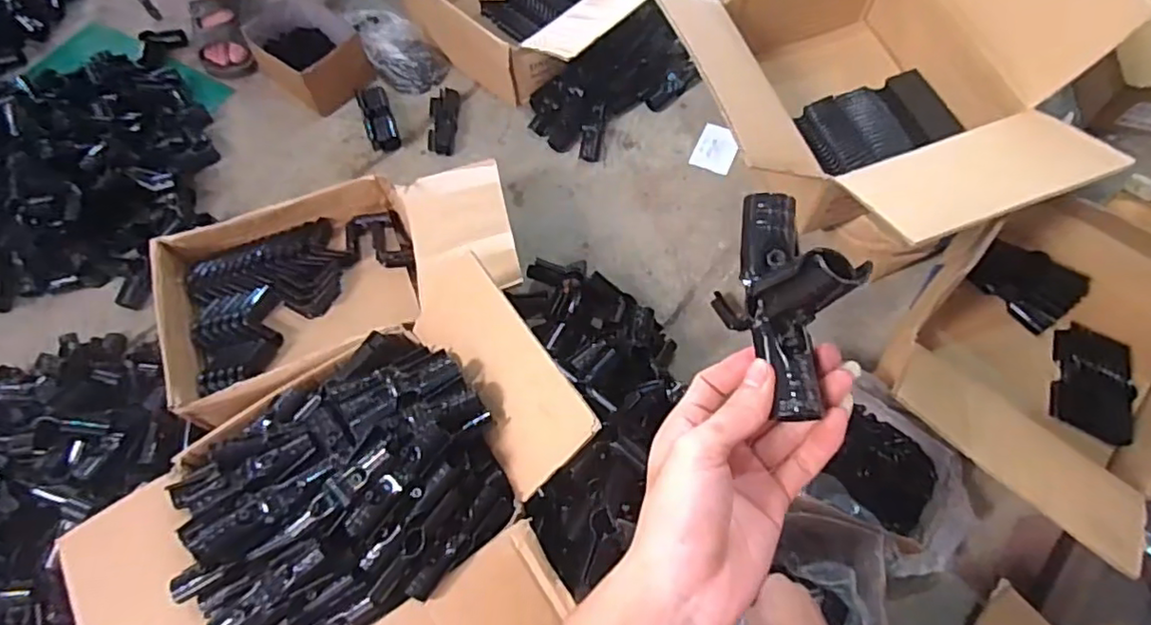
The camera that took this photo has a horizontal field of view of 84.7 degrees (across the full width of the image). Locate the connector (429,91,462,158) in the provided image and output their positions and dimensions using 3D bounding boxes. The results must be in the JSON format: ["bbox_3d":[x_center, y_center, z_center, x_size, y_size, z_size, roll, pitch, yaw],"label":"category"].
[{"bbox_3d":[-0.237,-0.342,1.131,0.053,0.029,0.137,0,63,2],"label":"connector"}]

